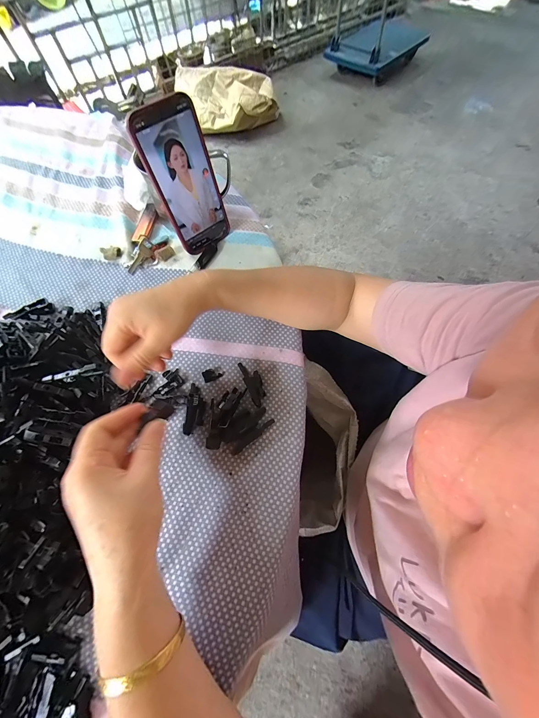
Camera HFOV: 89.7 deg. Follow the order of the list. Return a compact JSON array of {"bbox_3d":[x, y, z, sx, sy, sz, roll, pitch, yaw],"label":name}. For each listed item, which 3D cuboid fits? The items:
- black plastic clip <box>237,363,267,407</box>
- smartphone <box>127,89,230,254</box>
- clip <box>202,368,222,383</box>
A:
[{"bbox_3d":[-0.018,0.029,0.311,0.018,0.014,0.053,-19,68,-8],"label":"black plastic clip"},{"bbox_3d":[-0.099,-0.212,0.330,0.075,0.156,0.009,-36,57,-13],"label":"smartphone"},{"bbox_3d":[-0.068,0.018,0.320,0.021,0.007,0.015,-22,68,-9],"label":"clip"}]

